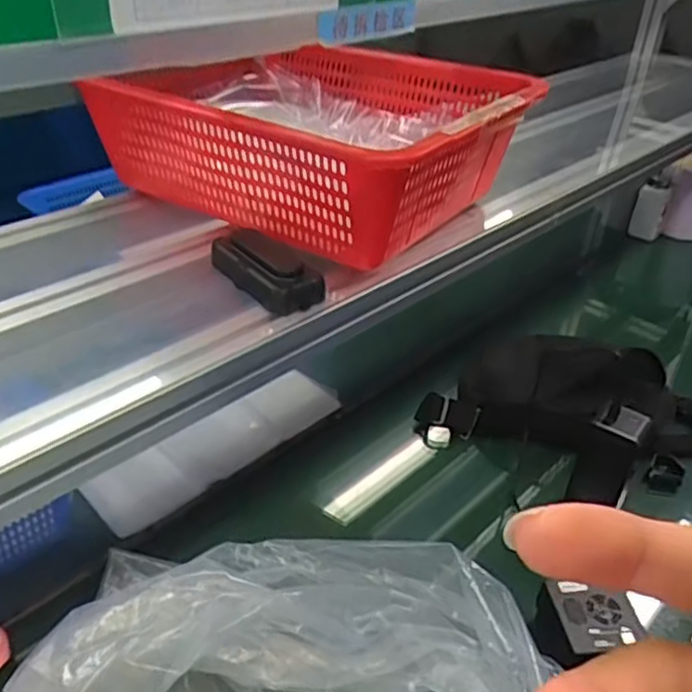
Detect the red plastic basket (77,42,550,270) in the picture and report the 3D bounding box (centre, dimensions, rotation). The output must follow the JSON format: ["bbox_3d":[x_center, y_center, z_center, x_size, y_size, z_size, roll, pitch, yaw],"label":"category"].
[{"bbox_3d":[-0.033,-0.198,0.650,0.367,0.123,0.288,21,39,24],"label":"red plastic basket"}]

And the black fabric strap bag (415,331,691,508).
[{"bbox_3d":[0.297,0.088,0.886,0.361,0.098,0.225,16,37,17],"label":"black fabric strap bag"}]

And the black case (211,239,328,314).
[{"bbox_3d":[-0.066,-0.061,0.540,0.044,0.025,0.105,-23,43,-32],"label":"black case"}]

